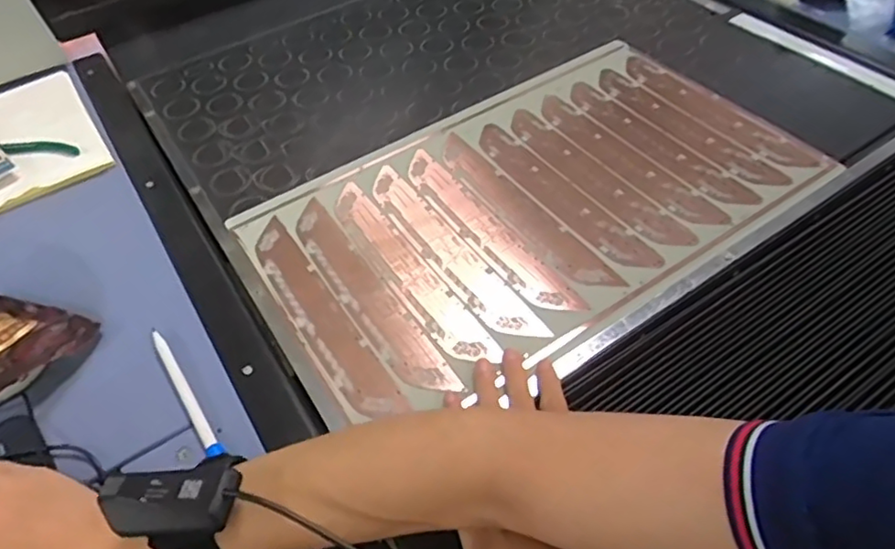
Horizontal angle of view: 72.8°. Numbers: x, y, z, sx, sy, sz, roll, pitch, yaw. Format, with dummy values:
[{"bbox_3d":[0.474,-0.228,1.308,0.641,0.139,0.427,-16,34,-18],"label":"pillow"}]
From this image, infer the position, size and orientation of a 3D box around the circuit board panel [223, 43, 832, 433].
[{"bbox_3d":[0.081,-0.074,0.580,0.502,0.009,0.290,-29,55,-17],"label":"circuit board panel"}]

